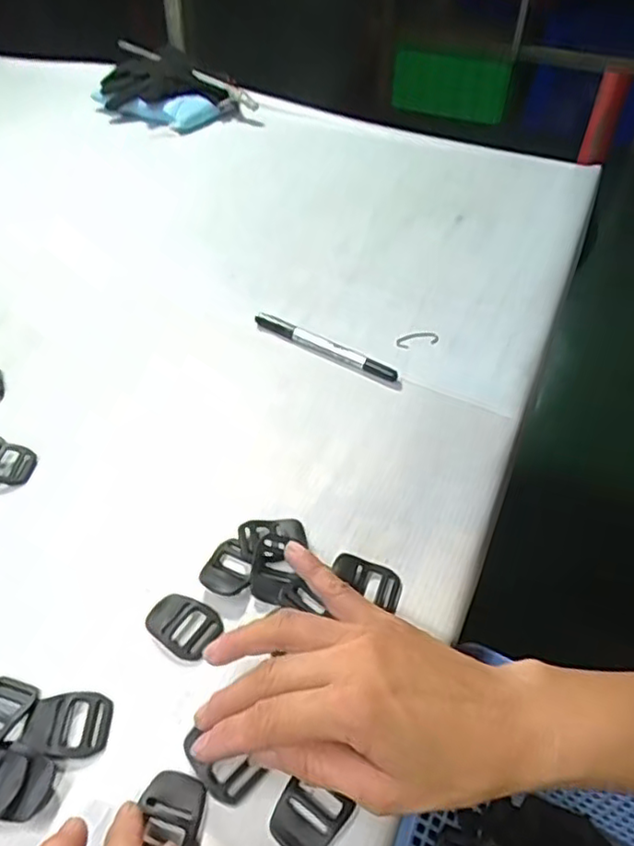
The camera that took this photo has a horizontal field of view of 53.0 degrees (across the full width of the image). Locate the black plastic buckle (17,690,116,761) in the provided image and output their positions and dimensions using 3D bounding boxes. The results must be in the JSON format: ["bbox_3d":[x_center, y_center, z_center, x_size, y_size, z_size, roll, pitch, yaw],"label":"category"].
[{"bbox_3d":[-0.116,0.141,0.298,0.039,0.004,0.030,3,45,3],"label":"black plastic buckle"}]

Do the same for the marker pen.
[{"bbox_3d":[0.005,-0.059,0.494,0.125,0.014,0.014,28,51,25],"label":"marker pen"}]

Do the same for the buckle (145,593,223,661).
[{"bbox_3d":[-0.071,0.104,0.333,0.037,0.004,0.029,22,49,21],"label":"buckle"}]

